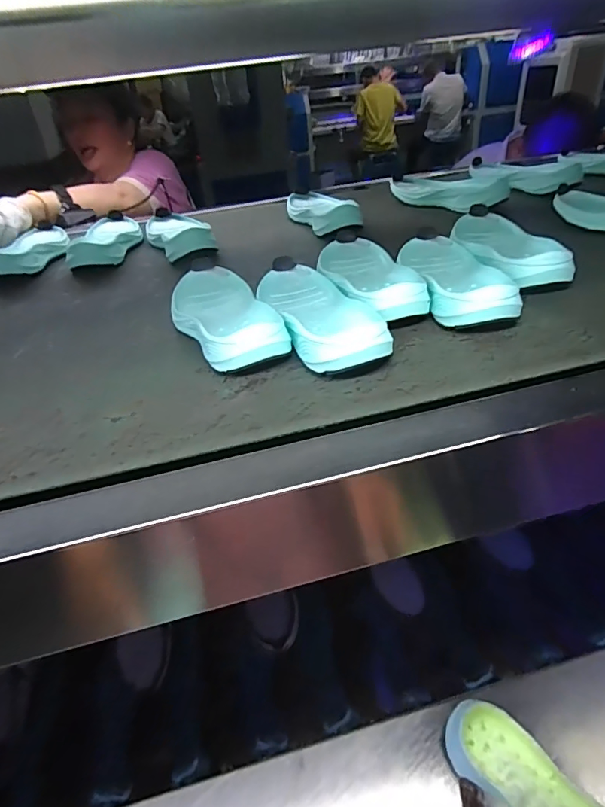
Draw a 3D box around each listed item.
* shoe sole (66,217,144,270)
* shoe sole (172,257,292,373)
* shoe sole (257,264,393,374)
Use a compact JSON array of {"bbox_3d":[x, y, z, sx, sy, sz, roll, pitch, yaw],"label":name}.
[{"bbox_3d":[-0.297,-0.254,0.716,0.087,0.032,0.213,-9,35,-4],"label":"shoe sole"},{"bbox_3d":[-0.084,-0.092,0.468,0.087,0.034,0.226,-16,36,-14],"label":"shoe sole"},{"bbox_3d":[0.013,-0.086,0.444,0.077,0.035,0.203,-16,36,-14],"label":"shoe sole"}]

